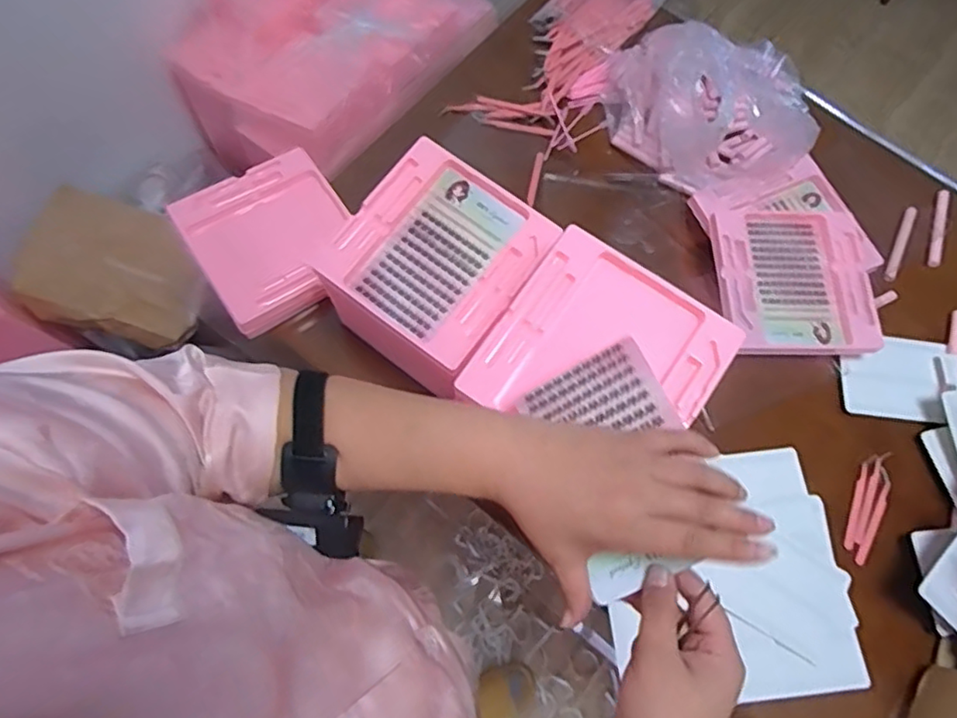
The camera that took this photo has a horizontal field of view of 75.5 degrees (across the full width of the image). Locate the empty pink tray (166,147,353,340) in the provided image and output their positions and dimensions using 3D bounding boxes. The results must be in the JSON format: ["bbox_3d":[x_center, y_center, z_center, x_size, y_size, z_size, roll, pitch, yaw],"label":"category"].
[{"bbox_3d":[-0.262,-0.157,0.793,0.197,0.040,0.200,-32,75,-12],"label":"empty pink tray"}]

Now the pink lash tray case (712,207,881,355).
[{"bbox_3d":[0.406,-0.101,0.789,0.201,0.027,0.201,0,71,-2],"label":"pink lash tray case"}]

